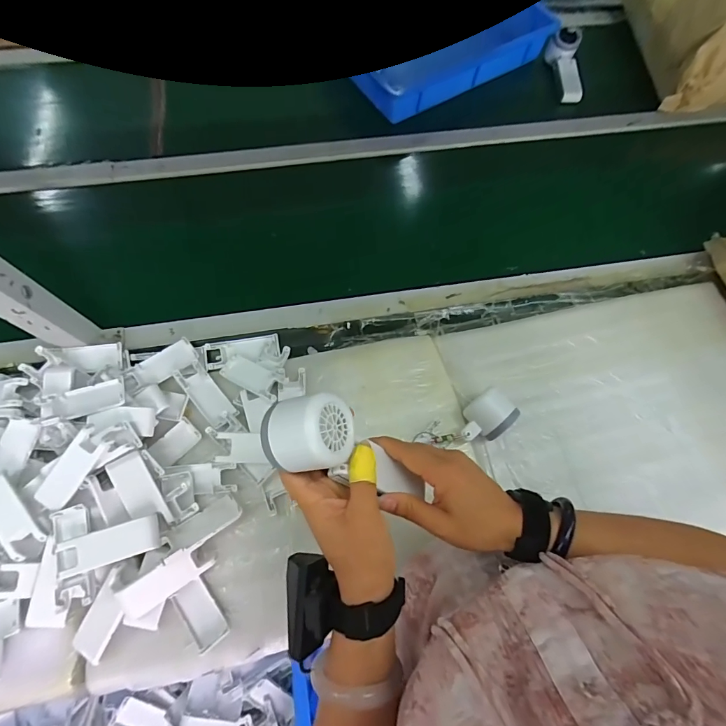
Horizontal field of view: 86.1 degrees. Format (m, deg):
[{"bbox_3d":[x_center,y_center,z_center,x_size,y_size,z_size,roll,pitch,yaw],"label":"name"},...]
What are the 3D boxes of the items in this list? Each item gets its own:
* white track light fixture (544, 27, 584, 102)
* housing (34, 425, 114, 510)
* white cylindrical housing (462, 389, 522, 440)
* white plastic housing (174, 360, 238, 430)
[{"bbox_3d":[0.424,-0.620,0.815,0.058,0.072,0.157,2,69,-1],"label":"white track light fixture"},{"bbox_3d":[-0.343,0.126,0.457,0.042,0.016,0.096,36,85,11],"label":"housing"},{"bbox_3d":[0.168,0.073,0.534,0.087,0.049,0.058,-38,75,-15],"label":"white cylindrical housing"},{"bbox_3d":[-0.218,0.044,0.540,0.040,0.015,0.101,-40,76,-15],"label":"white plastic housing"}]

